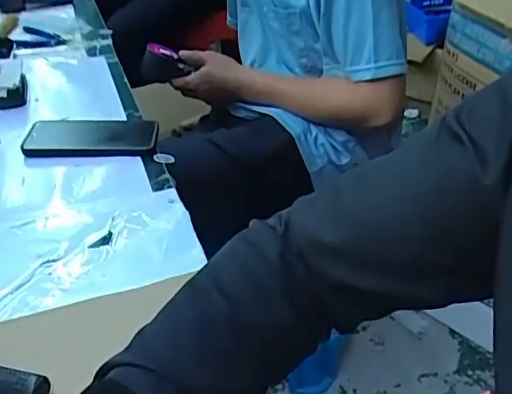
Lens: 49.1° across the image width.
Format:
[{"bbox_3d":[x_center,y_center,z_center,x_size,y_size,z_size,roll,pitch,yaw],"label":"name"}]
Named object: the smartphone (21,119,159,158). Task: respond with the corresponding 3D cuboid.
[{"bbox_3d":[-0.216,-0.083,0.746,0.169,0.016,0.087,0,35,-1],"label":"smartphone"}]

